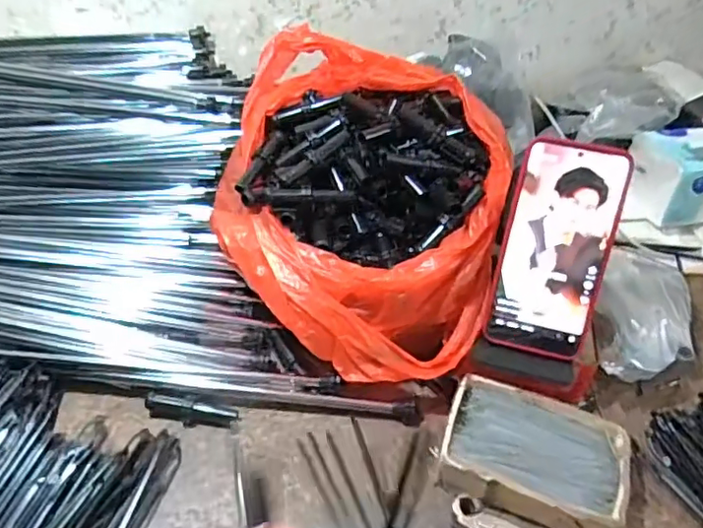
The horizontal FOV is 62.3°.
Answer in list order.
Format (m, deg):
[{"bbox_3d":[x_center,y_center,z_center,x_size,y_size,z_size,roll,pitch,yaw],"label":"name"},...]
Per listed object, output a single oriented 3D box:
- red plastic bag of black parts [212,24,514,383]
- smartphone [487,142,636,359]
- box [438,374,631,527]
[{"bbox_3d":[0.007,-0.058,0.503,0.237,0.157,0.248,11,42,6],"label":"red plastic bag of black parts"},{"bbox_3d":[0.156,-0.010,0.446,0.077,0.163,0.013,12,12,8],"label":"smartphone"},{"bbox_3d":[0.135,0.144,0.437,0.126,0.034,0.098,19,44,15],"label":"box"}]

